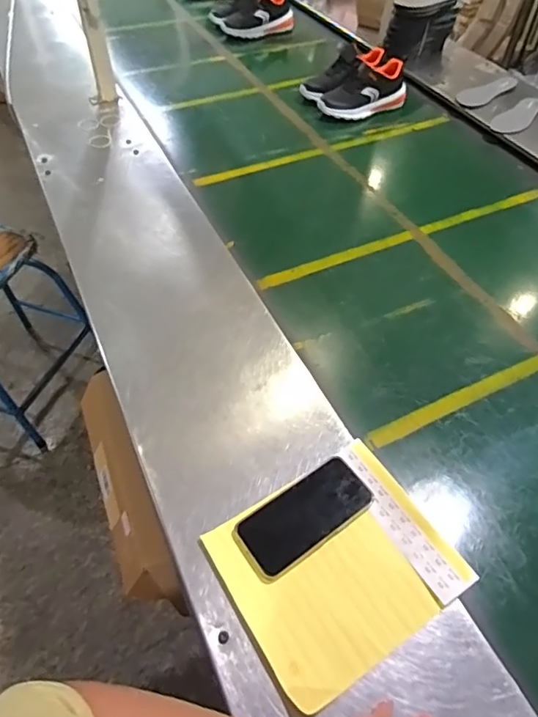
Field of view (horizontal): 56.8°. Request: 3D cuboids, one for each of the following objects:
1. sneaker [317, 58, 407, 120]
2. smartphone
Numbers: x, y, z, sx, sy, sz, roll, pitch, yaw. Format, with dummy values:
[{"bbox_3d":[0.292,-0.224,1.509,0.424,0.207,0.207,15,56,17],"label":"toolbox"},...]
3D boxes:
[{"bbox_3d":[0.249,-0.690,1.286,0.228,0.091,0.089,-22,56,-17],"label":"sneaker"},{"bbox_3d":[0.043,0.190,0.603,0.172,0.010,0.080,-30,58,-23],"label":"smartphone"}]

